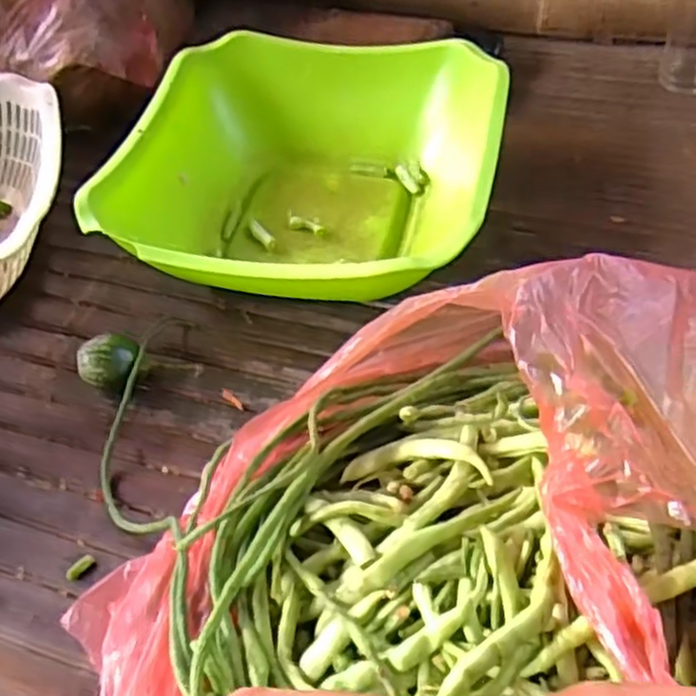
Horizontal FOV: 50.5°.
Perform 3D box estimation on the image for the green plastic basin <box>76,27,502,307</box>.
[{"bbox_3d":[-0.031,-0.134,0.581,0.283,0.110,0.274,-3,45,3],"label":"green plastic basin"}]

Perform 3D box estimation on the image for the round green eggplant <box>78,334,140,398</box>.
[{"bbox_3d":[-0.161,0.013,0.508,0.033,0.035,0.036,-3,45,3],"label":"round green eggplant"}]

